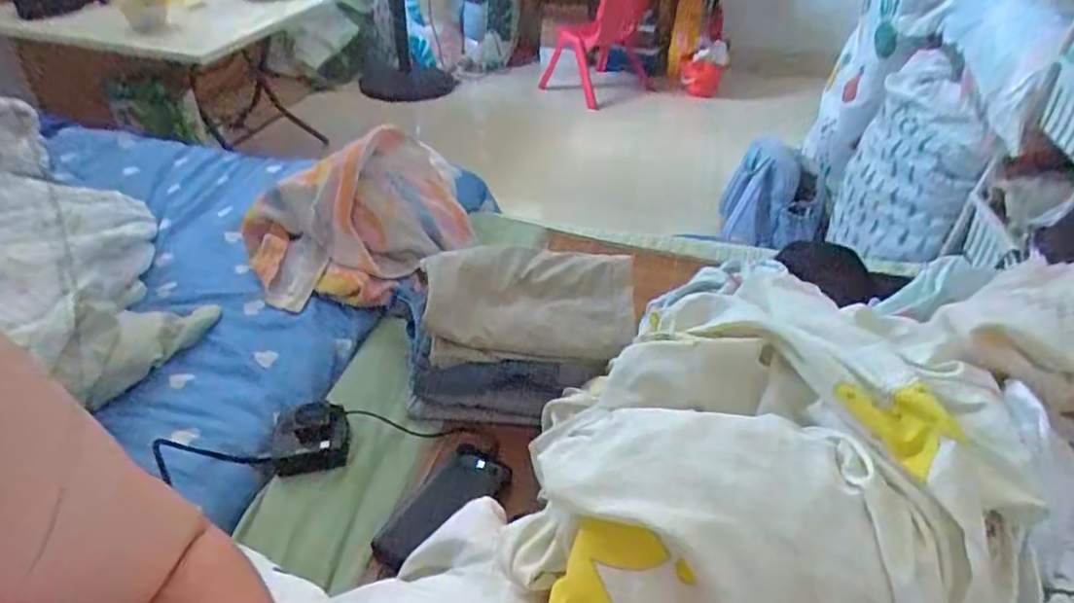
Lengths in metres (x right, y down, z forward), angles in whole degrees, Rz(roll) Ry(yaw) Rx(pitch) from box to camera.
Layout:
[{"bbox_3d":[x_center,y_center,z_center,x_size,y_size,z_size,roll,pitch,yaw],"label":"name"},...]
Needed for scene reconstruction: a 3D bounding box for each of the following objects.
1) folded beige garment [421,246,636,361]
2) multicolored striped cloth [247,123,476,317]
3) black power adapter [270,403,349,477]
[{"bbox_3d":[-0.011,-0.010,0.783,0.251,0.072,0.174,1,37,0],"label":"folded beige garment"},{"bbox_3d":[-0.274,-0.130,0.971,0.333,0.150,0.293,-9,38,-14],"label":"multicolored striped cloth"},{"bbox_3d":[-0.263,0.158,0.741,0.083,0.020,0.080,-5,65,-7],"label":"black power adapter"}]

